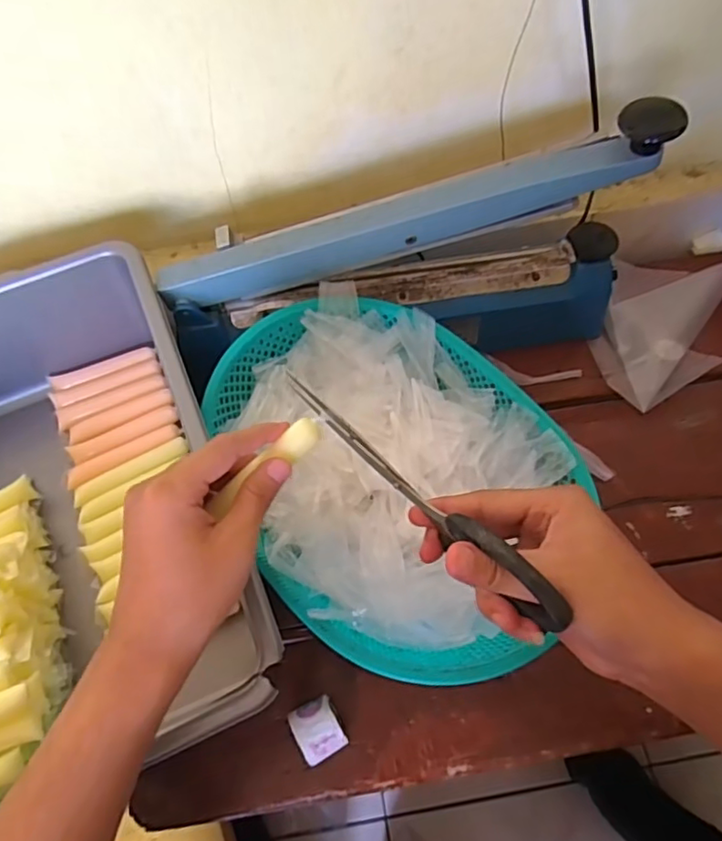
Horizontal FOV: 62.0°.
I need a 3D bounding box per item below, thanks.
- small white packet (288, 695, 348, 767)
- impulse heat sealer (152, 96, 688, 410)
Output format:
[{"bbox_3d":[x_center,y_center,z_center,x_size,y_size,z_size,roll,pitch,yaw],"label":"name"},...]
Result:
[{"bbox_3d":[-0.030,0.222,0.433,0.032,0.028,0.038,-25,64,-10],"label":"small white packet"},{"bbox_3d":[0.034,-0.124,0.497,0.391,0.185,0.096,-14,64,-5],"label":"impulse heat sealer"}]

